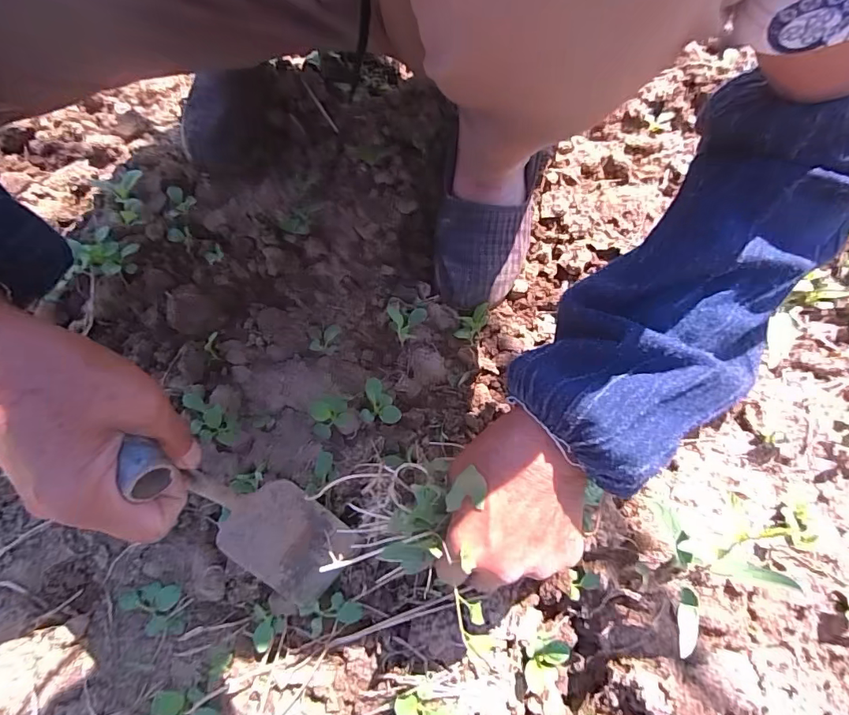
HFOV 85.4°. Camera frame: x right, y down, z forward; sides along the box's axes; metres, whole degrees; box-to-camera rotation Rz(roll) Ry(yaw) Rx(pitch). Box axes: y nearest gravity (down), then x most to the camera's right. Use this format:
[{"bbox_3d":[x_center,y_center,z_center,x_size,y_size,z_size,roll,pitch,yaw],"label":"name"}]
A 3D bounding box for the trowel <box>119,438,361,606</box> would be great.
[{"bbox_3d":[-0.112,0.109,0.309,0.068,0.197,0.048,-36,52,-11],"label":"trowel"}]

